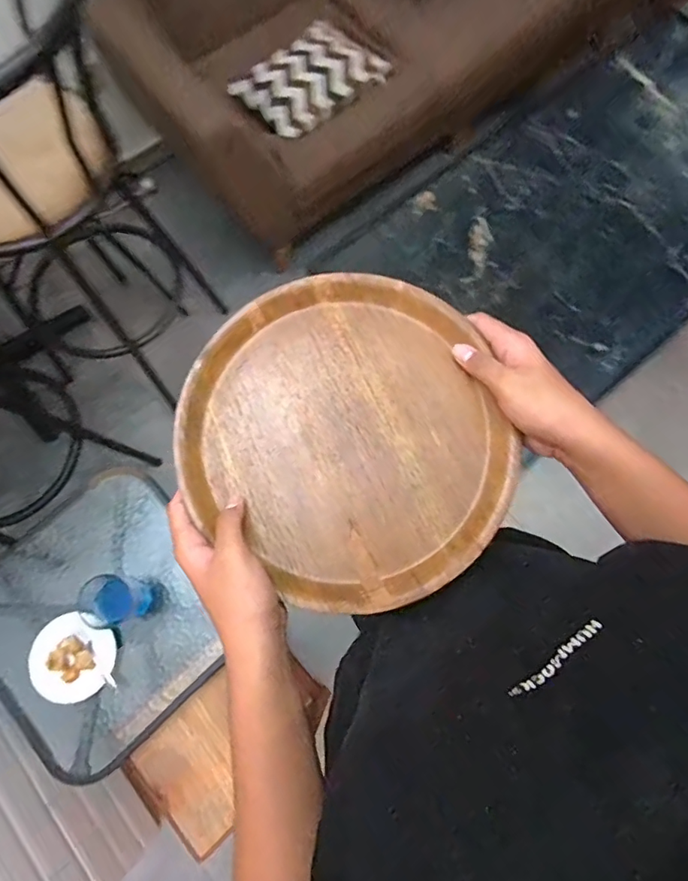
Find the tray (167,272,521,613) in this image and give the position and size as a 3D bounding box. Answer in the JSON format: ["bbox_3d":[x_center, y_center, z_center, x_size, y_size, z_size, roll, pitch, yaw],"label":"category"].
[{"bbox_3d":[0.005,-0.010,0.452,0.287,0.028,0.270,0,75,0],"label":"tray"}]

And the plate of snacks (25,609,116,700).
[{"bbox_3d":[-0.493,0.391,0.930,0.151,0.030,0.143,0,75,0],"label":"plate of snacks"}]

